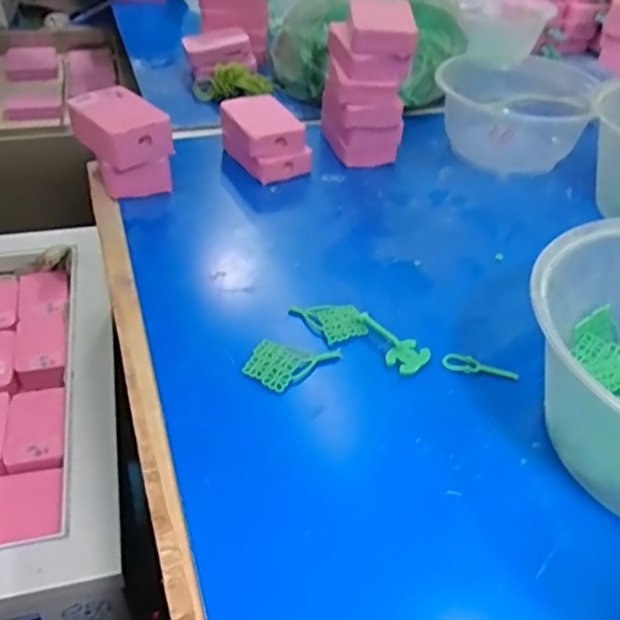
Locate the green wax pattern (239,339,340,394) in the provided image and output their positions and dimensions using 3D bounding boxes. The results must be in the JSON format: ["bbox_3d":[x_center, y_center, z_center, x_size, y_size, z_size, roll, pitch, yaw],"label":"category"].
[{"bbox_3d":[-0.011,0.024,0.334,0.048,0.008,0.028,-29,50,-32],"label":"green wax pattern"}]

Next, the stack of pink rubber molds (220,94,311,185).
[{"bbox_3d":[-0.037,-0.134,0.496,0.055,0.044,0.069,-16,44,-21],"label":"stack of pink rubber molds"}]

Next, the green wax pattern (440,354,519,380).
[{"bbox_3d":[0.092,0.029,0.340,0.040,0.004,0.012,8,41,5],"label":"green wax pattern"}]

